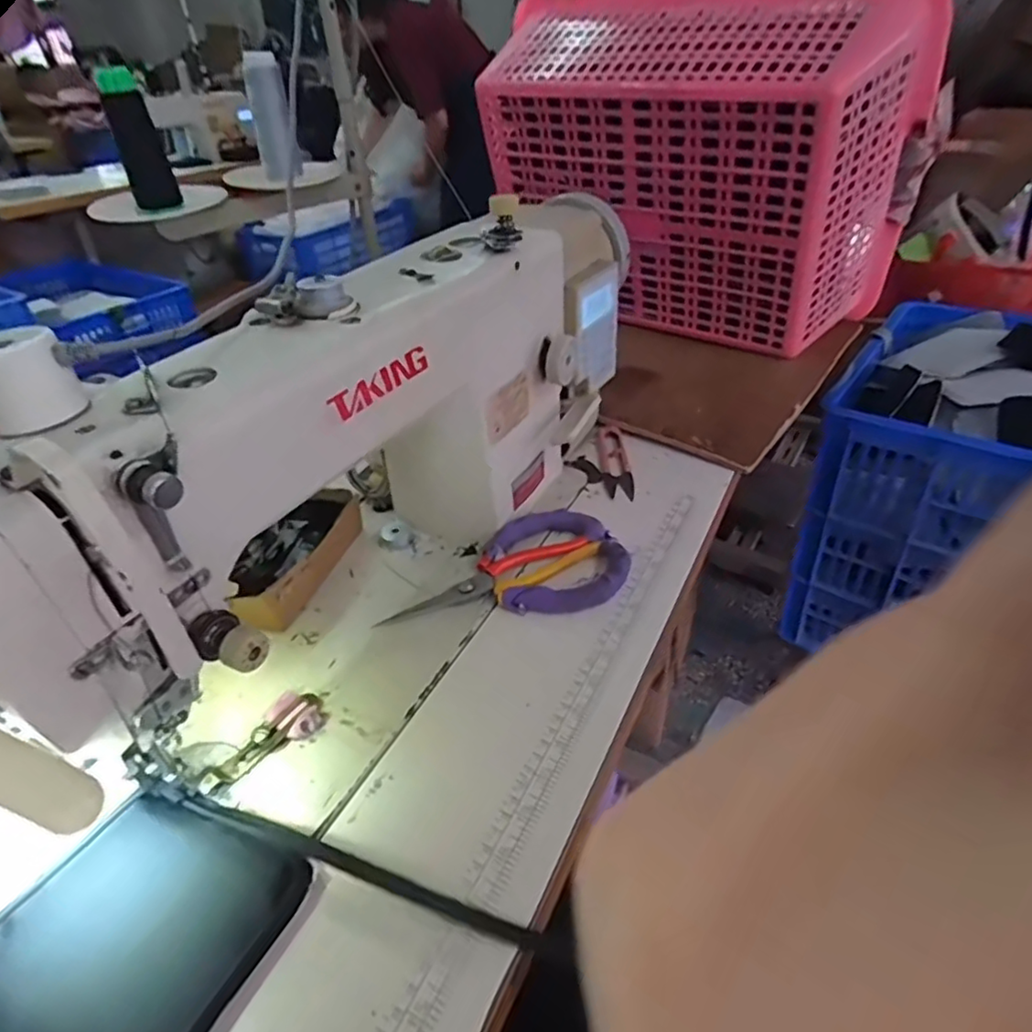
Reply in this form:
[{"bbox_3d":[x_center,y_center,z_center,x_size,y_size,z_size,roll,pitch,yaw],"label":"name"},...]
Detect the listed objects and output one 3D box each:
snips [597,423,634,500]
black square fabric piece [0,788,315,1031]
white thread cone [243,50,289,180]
[{"bbox_3d":[0.097,-0.056,0.617,0.028,0.008,0.116,-1,37,2],"label":"snips"},{"bbox_3d":[-0.184,0.199,0.303,0.122,0.016,0.124,16,41,23],"label":"black square fabric piece"},{"bbox_3d":[-0.251,-0.406,0.644,0.034,0.106,0.027,-17,39,-17],"label":"white thread cone"}]

